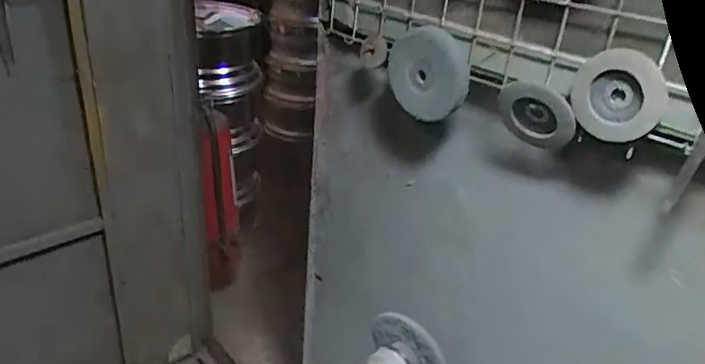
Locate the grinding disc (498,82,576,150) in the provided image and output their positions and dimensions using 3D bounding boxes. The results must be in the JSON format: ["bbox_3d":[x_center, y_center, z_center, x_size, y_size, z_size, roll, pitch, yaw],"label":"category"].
[{"bbox_3d":[0.215,-0.079,0.645,0.089,0.071,0.017,16,29,20],"label":"grinding disc"}]

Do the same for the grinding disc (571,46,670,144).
[{"bbox_3d":[0.277,-0.090,0.576,0.016,0.094,0.094,-15,33,-34],"label":"grinding disc"}]

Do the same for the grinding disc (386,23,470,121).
[{"bbox_3d":[0.105,-0.148,0.752,0.111,0.120,0.026,-20,-11,20],"label":"grinding disc"}]

